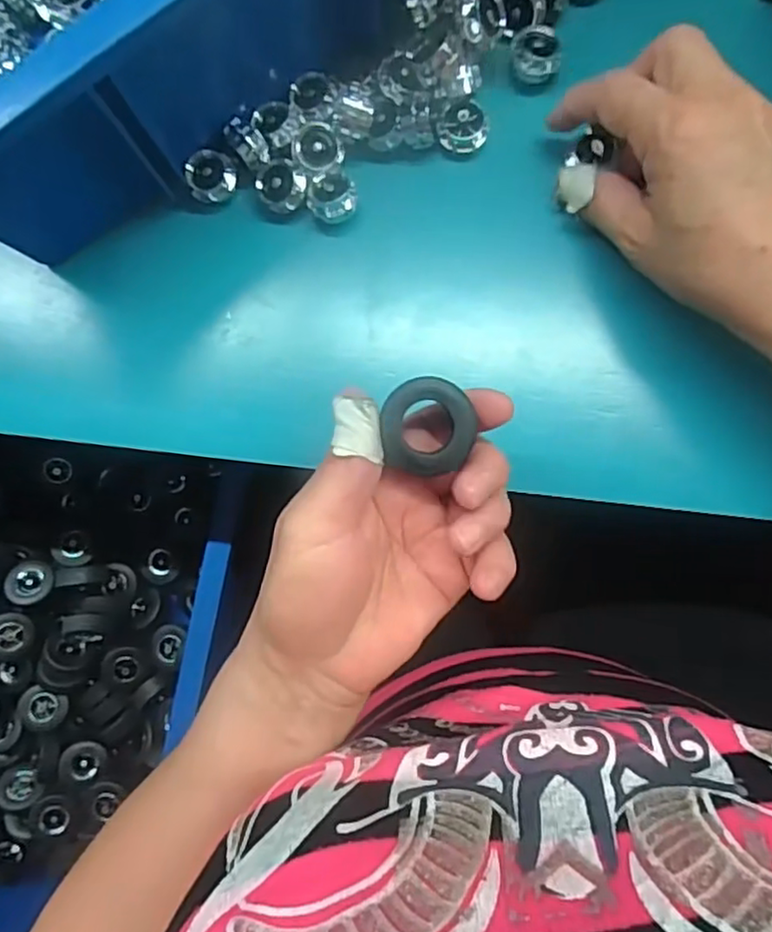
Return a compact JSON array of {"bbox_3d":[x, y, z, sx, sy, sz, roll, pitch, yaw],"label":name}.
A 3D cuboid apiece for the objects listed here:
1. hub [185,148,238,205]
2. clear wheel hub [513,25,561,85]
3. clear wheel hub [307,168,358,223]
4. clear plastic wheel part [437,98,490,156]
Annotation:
[{"bbox_3d":[-0.087,-0.143,0.327,0.022,0.017,0.021,0,87,4],"label":"hub"},{"bbox_3d":[0.075,-0.205,0.327,0.022,0.010,0.024,0,87,4],"label":"clear wheel hub"},{"bbox_3d":[-0.026,-0.133,0.326,0.024,0.015,0.025,0,87,4],"label":"clear wheel hub"},{"bbox_3d":[0.039,-0.169,0.329,0.023,0.015,0.023,0,87,4],"label":"clear plastic wheel part"}]

